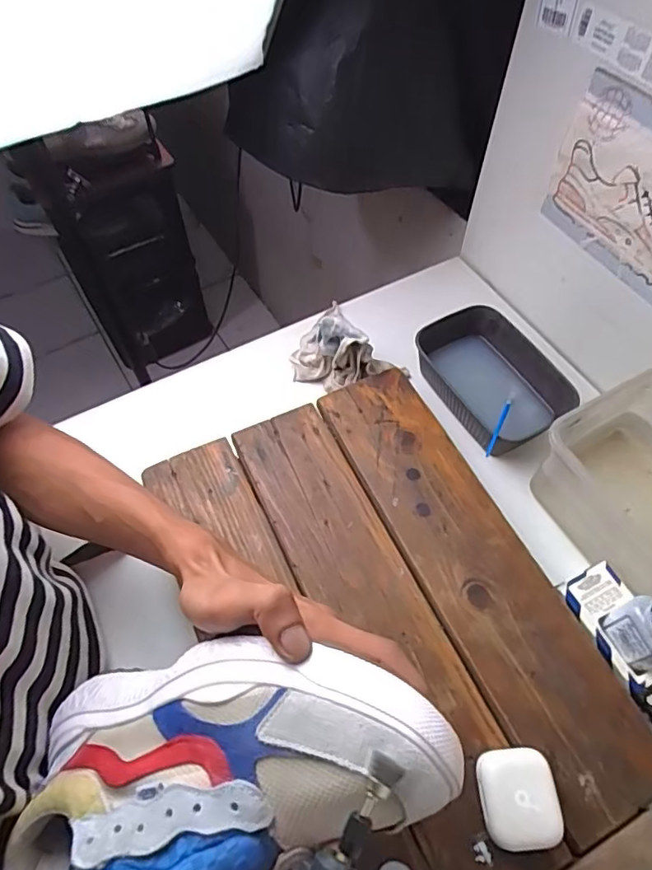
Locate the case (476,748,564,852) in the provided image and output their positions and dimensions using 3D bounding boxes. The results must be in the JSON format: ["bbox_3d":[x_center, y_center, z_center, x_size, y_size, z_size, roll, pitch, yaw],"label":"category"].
[{"bbox_3d":[0.128,0.246,0.366,0.049,0.030,0.055,-4,59,-2],"label":"case"}]

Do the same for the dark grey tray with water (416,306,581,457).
[{"bbox_3d":[0.175,-0.062,0.601,0.118,0.073,0.180,-25,62,-14],"label":"dark grey tray with water"}]

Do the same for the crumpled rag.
[{"bbox_3d":[0.016,-0.087,0.593,0.119,0.074,0.050,23,61,14],"label":"crumpled rag"}]

